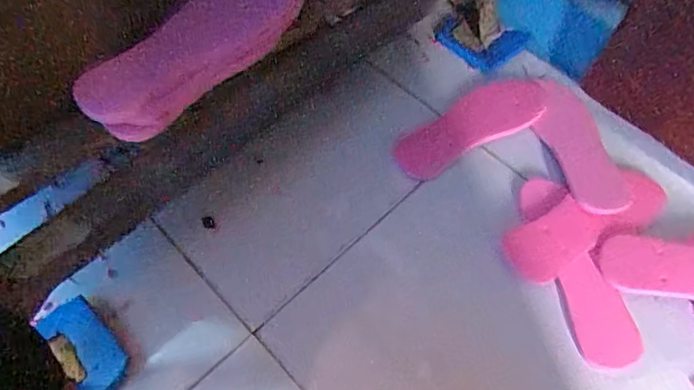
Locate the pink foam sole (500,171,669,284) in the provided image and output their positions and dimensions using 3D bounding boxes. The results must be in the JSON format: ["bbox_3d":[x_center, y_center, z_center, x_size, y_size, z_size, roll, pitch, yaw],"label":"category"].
[{"bbox_3d":[0.295,0.036,0.645,0.218,0.019,0.070,-24,62,-14],"label":"pink foam sole"}]

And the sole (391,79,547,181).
[{"bbox_3d":[0.171,-0.096,0.722,0.243,0.011,0.083,-31,64,-17],"label":"sole"}]

